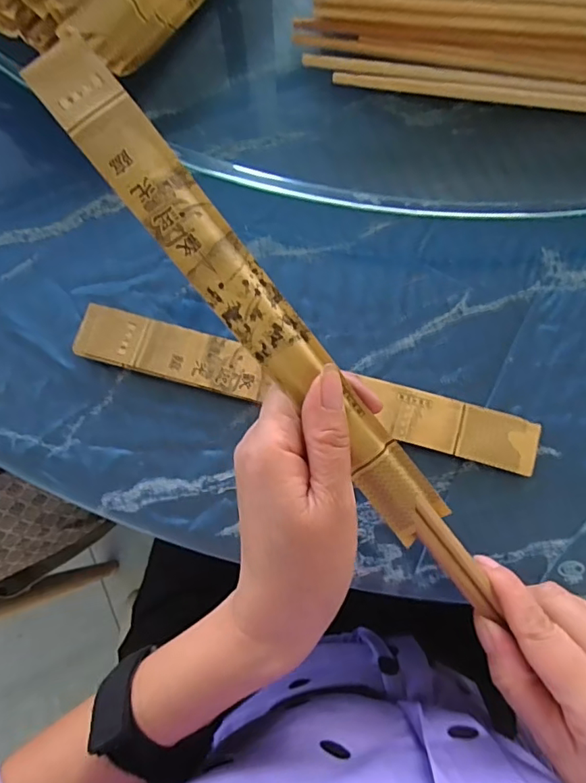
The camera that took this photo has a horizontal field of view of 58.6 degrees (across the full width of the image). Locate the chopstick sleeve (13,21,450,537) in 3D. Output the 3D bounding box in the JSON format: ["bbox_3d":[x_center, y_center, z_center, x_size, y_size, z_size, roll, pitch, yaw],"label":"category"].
[{"bbox_3d":[-0.019,-0.039,0.230,0.027,0.007,0.259,-39,97,-7],"label":"chopstick sleeve"}]

